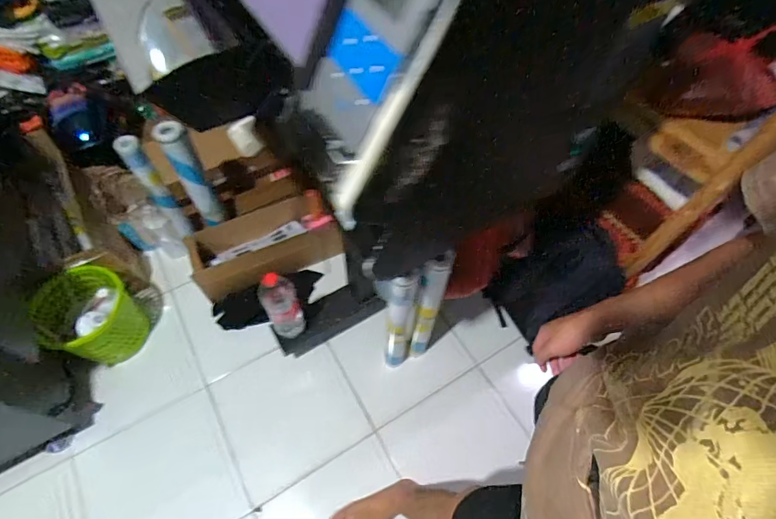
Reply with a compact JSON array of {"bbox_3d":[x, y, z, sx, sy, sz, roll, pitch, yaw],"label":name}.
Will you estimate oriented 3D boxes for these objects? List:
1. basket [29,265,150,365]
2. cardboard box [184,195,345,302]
[{"bbox_3d":[-0.921,0.176,1.267,0.285,0.237,0.252,16,58,7],"label":"basket"},{"bbox_3d":[-0.433,-0.056,1.442,0.500,0.165,0.201,-20,61,-16],"label":"cardboard box"}]

